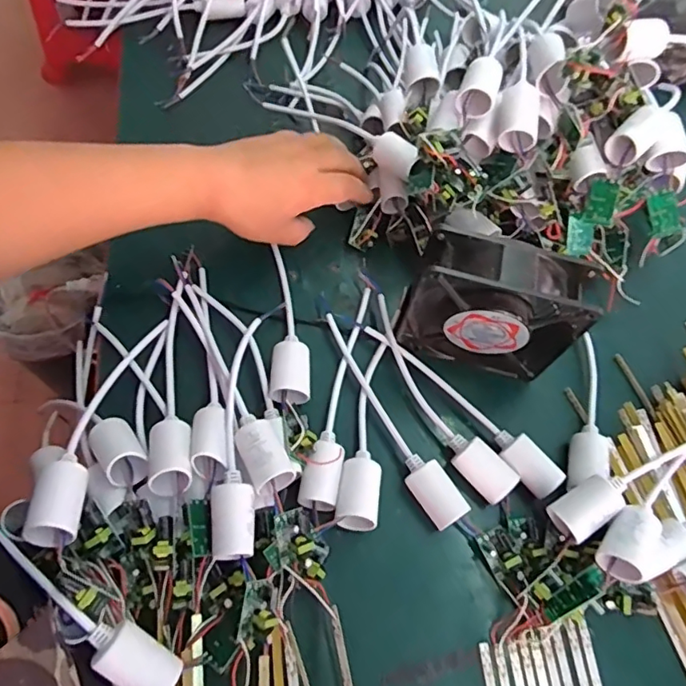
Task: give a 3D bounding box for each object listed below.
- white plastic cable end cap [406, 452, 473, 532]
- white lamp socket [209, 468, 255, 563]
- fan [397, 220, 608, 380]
[{"bbox_3d":[0.063,0.107,0.396,0.026,0.034,0.051,-29,70,-18],"label":"white plastic cable end cap"},{"bbox_3d":[-0.071,0.111,0.352,0.029,0.023,0.054,-2,64,-7],"label":"white lamp socket"},{"bbox_3d":[0.109,-0.024,0.412,0.122,0.121,0.046,13,65,3],"label":"fan"}]

